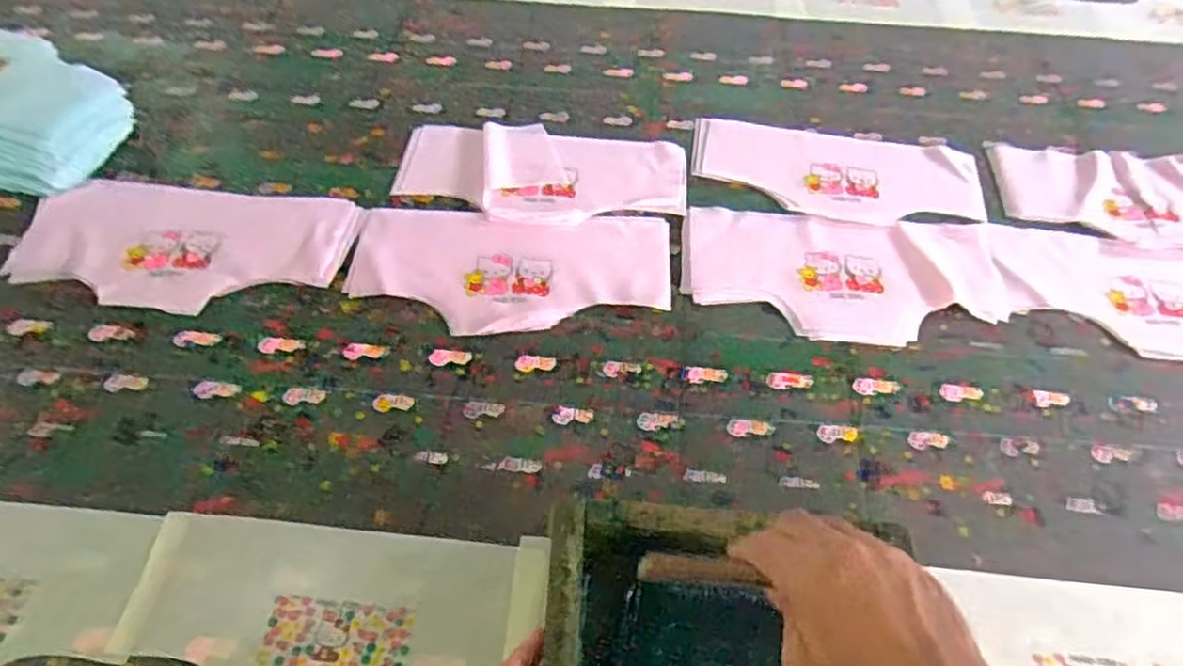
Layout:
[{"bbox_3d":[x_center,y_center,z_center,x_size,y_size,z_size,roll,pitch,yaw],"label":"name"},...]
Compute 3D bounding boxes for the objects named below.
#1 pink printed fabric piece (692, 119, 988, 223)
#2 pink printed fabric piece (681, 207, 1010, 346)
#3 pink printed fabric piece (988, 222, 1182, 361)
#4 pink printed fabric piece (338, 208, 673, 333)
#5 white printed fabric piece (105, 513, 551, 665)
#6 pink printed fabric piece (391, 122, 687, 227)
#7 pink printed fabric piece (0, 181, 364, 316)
[{"bbox_3d":[0.273,-0.180,0.788,0.313,0.008,0.141,12,54,5],"label":"pink printed fabric piece"},{"bbox_3d":[0.248,-0.060,0.693,0.310,0.013,0.158,6,53,1],"label":"pink printed fabric piece"},{"bbox_3d":[0.557,-0.044,0.694,0.299,0.007,0.161,8,53,2],"label":"pink printed fabric piece"},{"bbox_3d":[-0.078,-0.063,0.684,0.309,0.008,0.155,4,53,0],"label":"pink printed fabric piece"},{"bbox_3d":[-0.179,0.200,0.487,0.281,0.009,0.136,6,53,0],"label":"white printed fabric piece"},{"bbox_3d":[-0.055,-0.176,0.771,0.311,0.012,0.148,8,53,2],"label":"pink printed fabric piece"},{"bbox_3d":[-0.403,-0.086,0.689,0.313,0.008,0.158,6,53,1],"label":"pink printed fabric piece"}]

